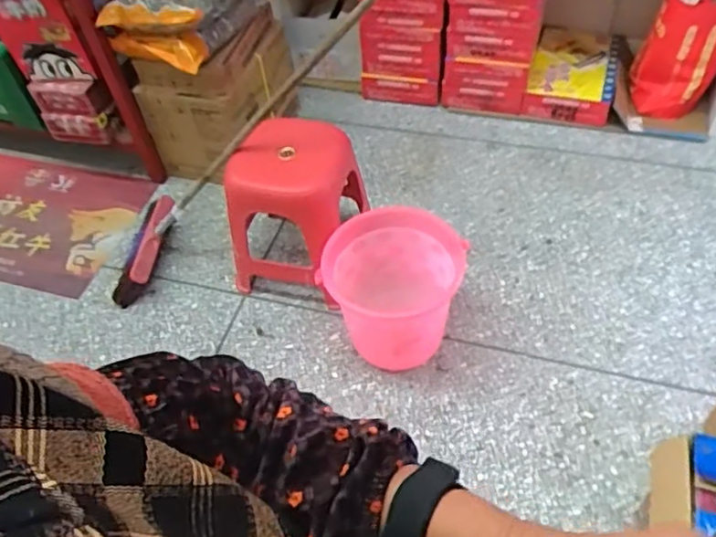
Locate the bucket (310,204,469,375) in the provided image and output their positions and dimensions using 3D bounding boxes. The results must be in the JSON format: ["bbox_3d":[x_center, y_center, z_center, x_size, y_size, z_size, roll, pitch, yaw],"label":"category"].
[{"bbox_3d":[0.082,0.056,1.568,0.302,0.307,0.321,-3,51,4],"label":"bucket"}]

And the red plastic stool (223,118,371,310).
[{"bbox_3d":[-0.154,-0.155,1.698,0.302,0.427,0.349,18,56,20],"label":"red plastic stool"}]

